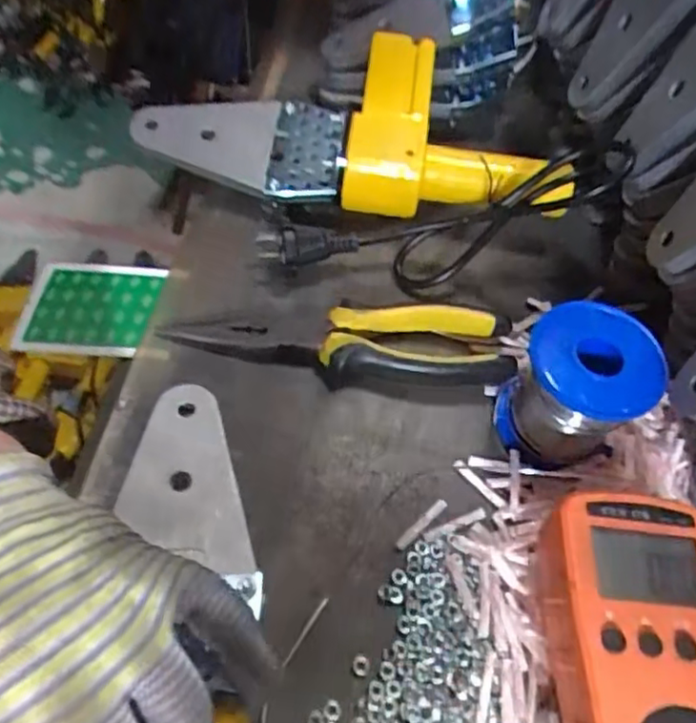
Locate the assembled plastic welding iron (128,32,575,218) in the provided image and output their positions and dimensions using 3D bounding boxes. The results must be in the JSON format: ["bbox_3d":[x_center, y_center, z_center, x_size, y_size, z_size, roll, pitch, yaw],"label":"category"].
[{"bbox_3d":[0.007,-0.159,0.419,0.272,0.059,0.140,13,59,10],"label":"assembled plastic welding iron"}]

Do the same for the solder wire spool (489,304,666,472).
[{"bbox_3d":[0.113,0.013,0.318,0.063,0.061,0.061,4,56,-5],"label":"solder wire spool"}]

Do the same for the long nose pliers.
[{"bbox_3d":[-0.003,-0.009,0.350,0.182,0.024,0.039,4,56,-5],"label":"long nose pliers"}]

